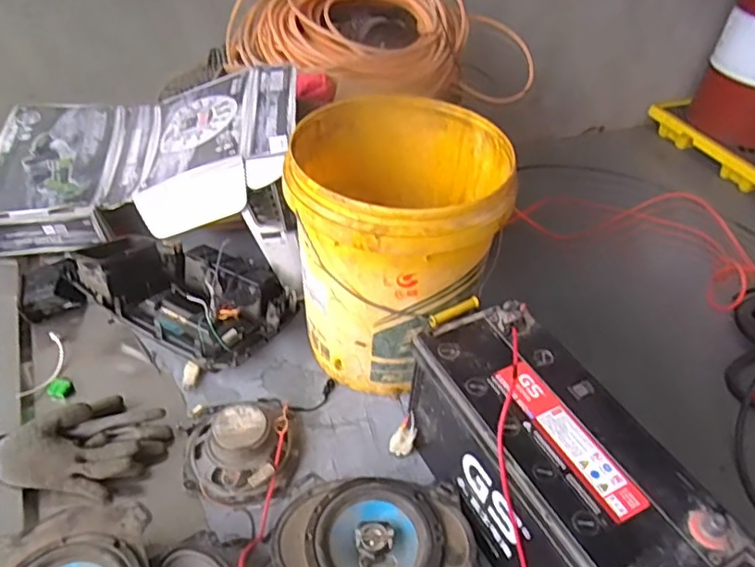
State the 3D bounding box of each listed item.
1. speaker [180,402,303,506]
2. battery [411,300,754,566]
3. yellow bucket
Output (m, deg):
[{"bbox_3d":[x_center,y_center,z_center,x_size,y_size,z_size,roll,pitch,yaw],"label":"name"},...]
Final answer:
[{"bbox_3d":[-0.189,0.218,0.794,0.158,0.060,0.147,3,42,-3],"label":"speaker"},{"bbox_3d":[0.200,0.231,0.688,0.157,0.217,0.378,-16,46,-22],"label":"battery"},{"bbox_3d":[0.021,-0.050,0.852,0.279,0.351,0.278,3,42,-3],"label":"yellow bucket"}]

